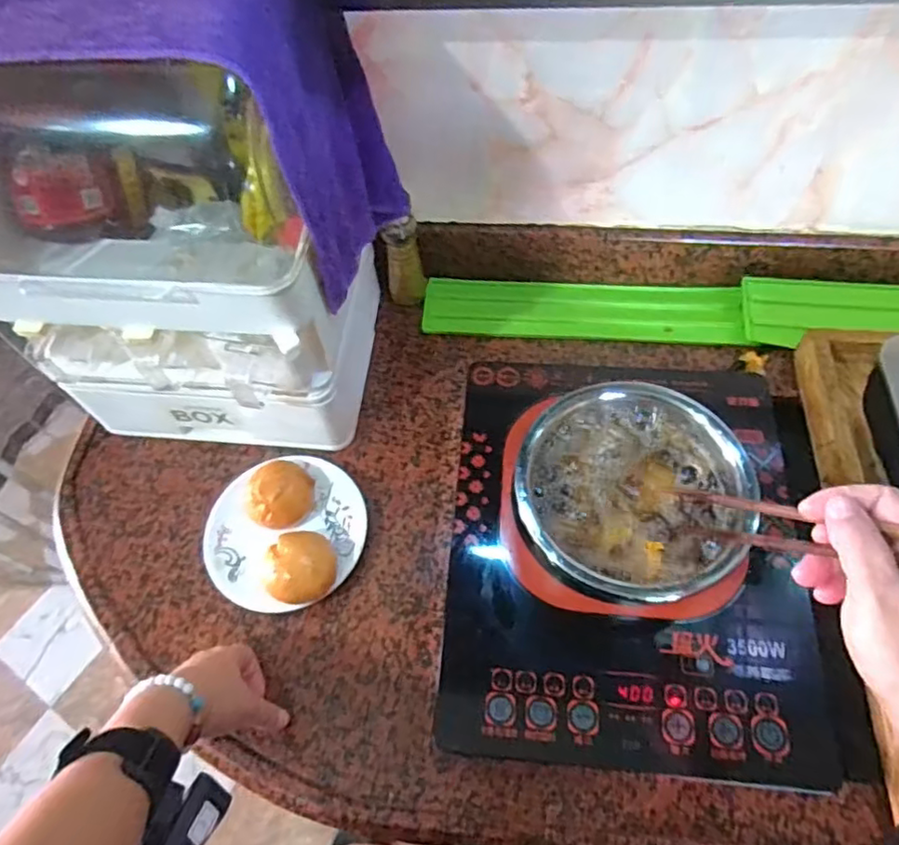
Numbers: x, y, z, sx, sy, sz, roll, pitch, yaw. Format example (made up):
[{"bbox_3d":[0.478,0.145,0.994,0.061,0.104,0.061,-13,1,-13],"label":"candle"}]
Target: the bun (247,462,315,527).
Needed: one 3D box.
[{"bbox_3d":[-0.163,0.075,0.611,0.059,0.052,0.055,-16,60,-6],"label":"bun"}]

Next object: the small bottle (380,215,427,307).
[{"bbox_3d":[-0.052,-0.187,0.717,0.044,0.116,0.040,-8,60,-1],"label":"small bottle"}]

